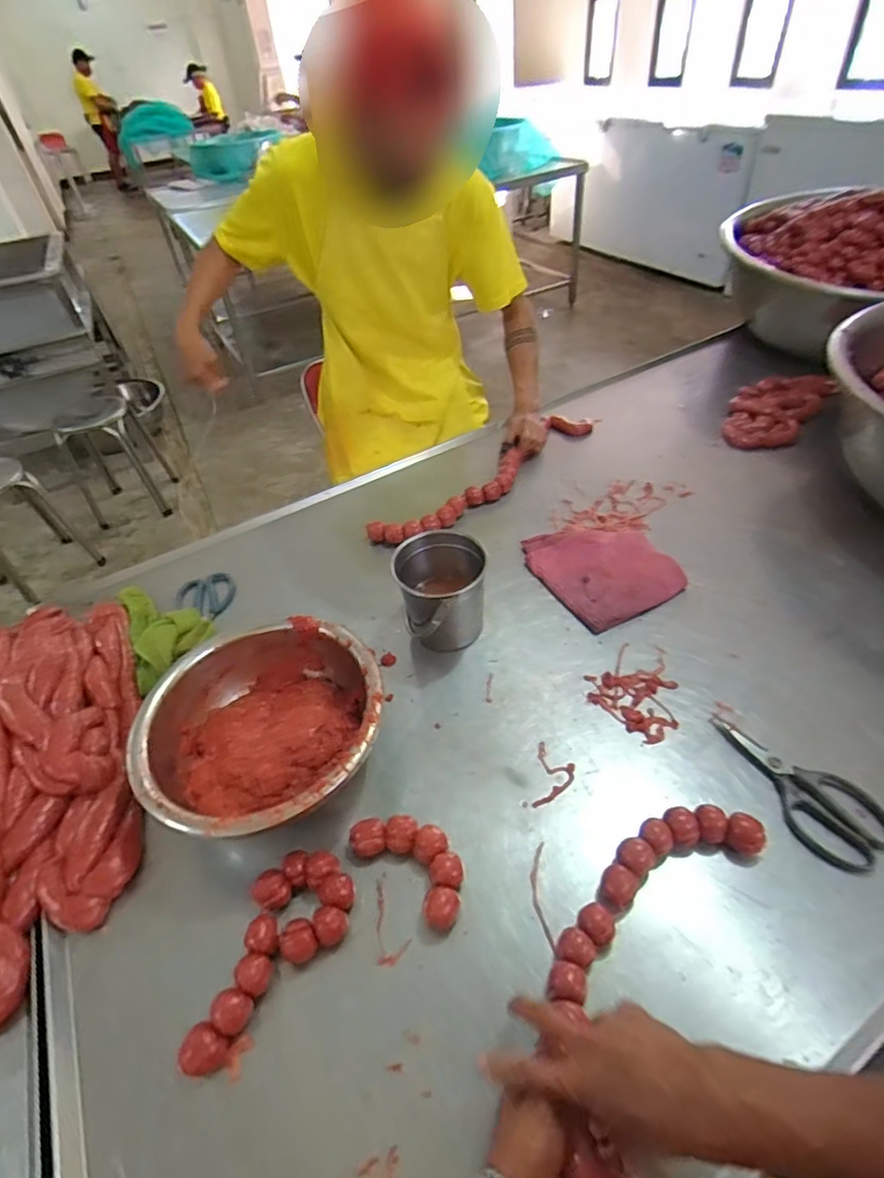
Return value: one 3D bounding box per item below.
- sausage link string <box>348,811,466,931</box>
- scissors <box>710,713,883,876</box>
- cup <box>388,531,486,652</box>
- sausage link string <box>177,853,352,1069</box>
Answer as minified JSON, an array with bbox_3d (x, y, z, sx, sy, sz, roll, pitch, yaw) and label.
[{"bbox_3d":[-0.029,0.294,0.612,0.141,0.033,0.073,30,56,30],"label":"sausage link string"},{"bbox_3d":[0.399,0.220,0.639,0.099,0.020,0.202,-29,50,-20],"label":"scissors"},{"bbox_3d":[0.001,0.014,0.803,0.126,0.139,0.135,-3,46,3],"label":"cup"},{"bbox_3d":[-0.178,0.357,0.560,0.094,0.032,0.197,33,58,32],"label":"sausage link string"}]

